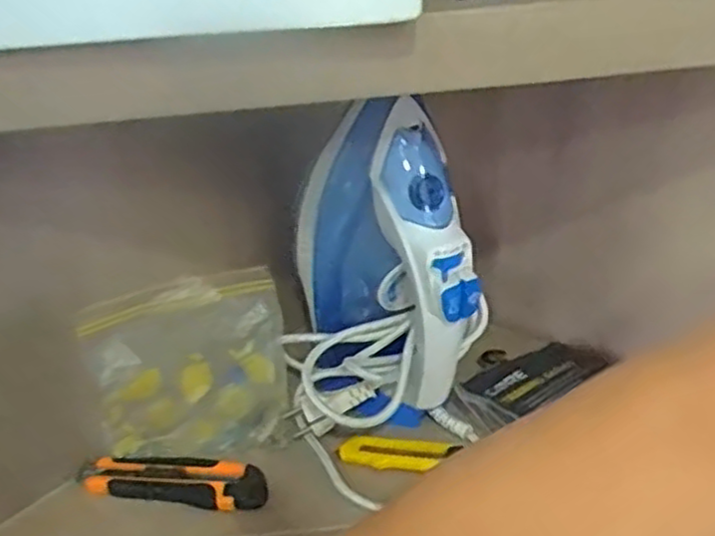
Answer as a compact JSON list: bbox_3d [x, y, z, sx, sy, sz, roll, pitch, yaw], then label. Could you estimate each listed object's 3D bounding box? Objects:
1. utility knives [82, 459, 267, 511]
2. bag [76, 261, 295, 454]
[{"bbox_3d":[-0.140,0.158,0.557,0.147,0.024,0.039,4,31,11],"label":"utility knives"},{"bbox_3d":[-0.128,0.081,0.588,0.150,0.142,0.040,-13,12,-15],"label":"bag"}]

